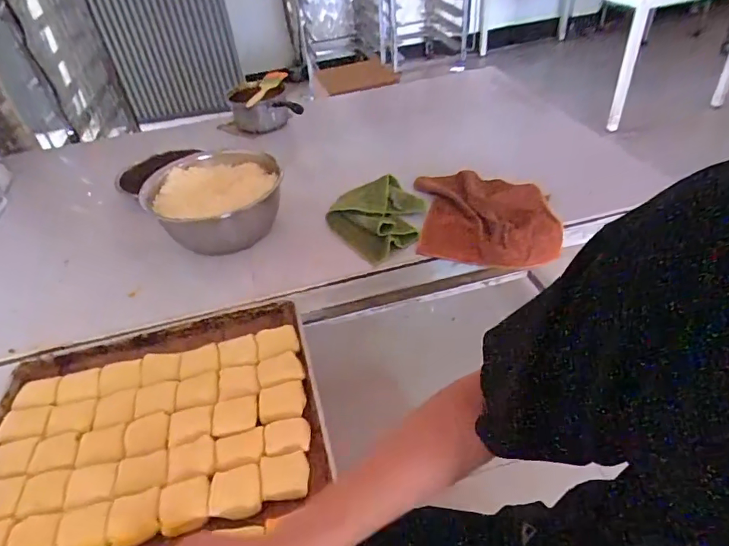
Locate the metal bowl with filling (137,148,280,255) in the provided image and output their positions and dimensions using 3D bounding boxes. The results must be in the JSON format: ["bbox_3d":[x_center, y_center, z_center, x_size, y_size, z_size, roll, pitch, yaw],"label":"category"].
[{"bbox_3d":[-0.265,-0.128,0.878,0.232,0.107,0.252,-3,42,3],"label":"metal bowl with filling"}]

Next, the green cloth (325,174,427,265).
[{"bbox_3d":[0.032,-0.104,0.868,0.178,0.050,0.161,-32,48,-27],"label":"green cloth"}]

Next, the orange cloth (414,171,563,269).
[{"bbox_3d":[0.216,-0.107,0.893,0.247,0.083,0.222,-5,42,0],"label":"orange cloth"}]

